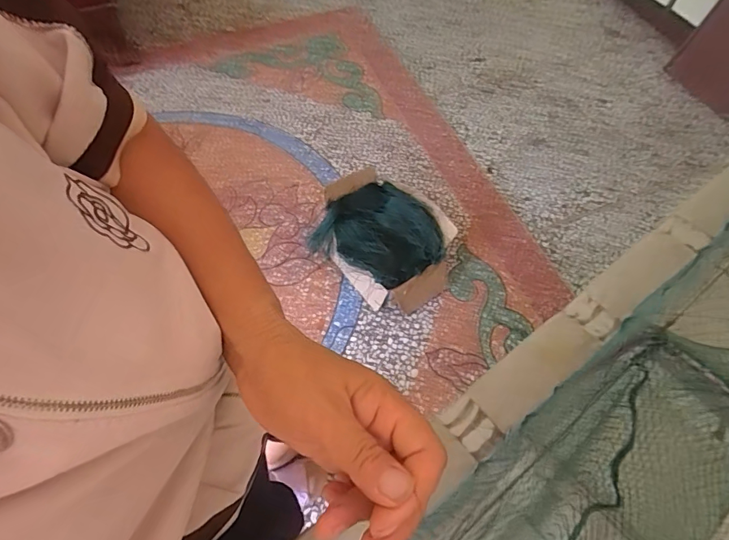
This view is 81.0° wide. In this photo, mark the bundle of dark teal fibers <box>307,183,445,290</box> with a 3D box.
[{"bbox_3d":[0.051,-0.099,1.352,0.379,0.148,0.286,35,65,18],"label":"bundle of dark teal fibers"}]

